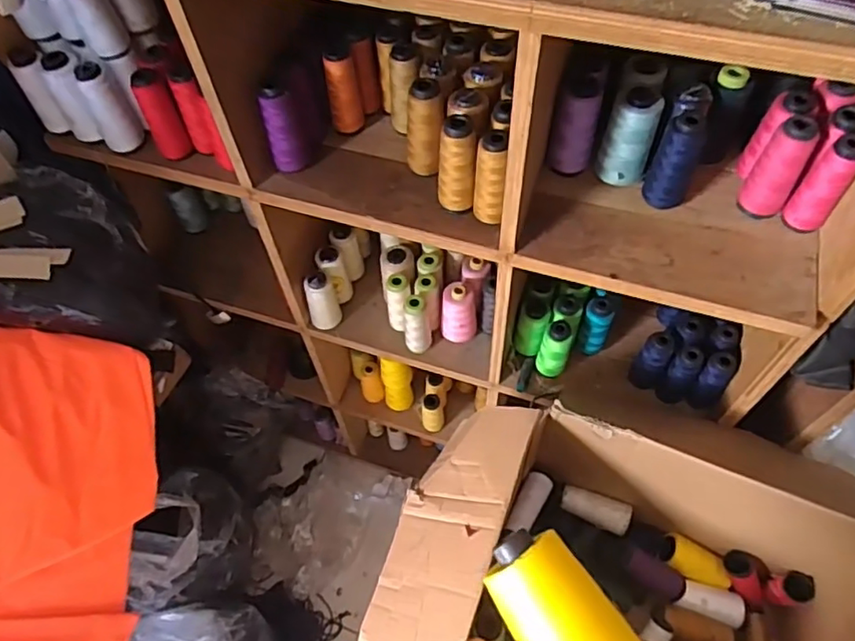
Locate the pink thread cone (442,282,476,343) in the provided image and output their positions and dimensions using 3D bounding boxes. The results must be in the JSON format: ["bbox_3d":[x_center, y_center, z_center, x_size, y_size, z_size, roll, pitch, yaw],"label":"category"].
[{"bbox_3d":[0.051,-0.011,0.949,0.056,0.100,0.050,4,57,5],"label":"pink thread cone"}]

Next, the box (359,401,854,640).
[{"bbox_3d":[0.284,0.385,0.772,0.679,0.321,0.469,12,58,10],"label":"box"}]

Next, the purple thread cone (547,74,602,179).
[{"bbox_3d":[0.174,-0.228,0.693,0.051,0.119,0.039,14,59,11],"label":"purple thread cone"}]

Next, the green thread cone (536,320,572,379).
[{"bbox_3d":[0.195,0.043,0.908,0.042,0.103,0.048,15,59,12],"label":"green thread cone"}]

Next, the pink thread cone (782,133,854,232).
[{"bbox_3d":[0.432,-0.148,0.639,0.041,0.111,0.039,39,66,23],"label":"pink thread cone"}]

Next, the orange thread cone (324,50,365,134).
[{"bbox_3d":[-0.106,-0.293,0.762,0.041,0.097,0.045,-10,57,-4],"label":"orange thread cone"}]

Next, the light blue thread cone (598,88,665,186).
[{"bbox_3d":[0.235,-0.212,0.690,0.055,0.105,0.047,15,59,12],"label":"light blue thread cone"}]

